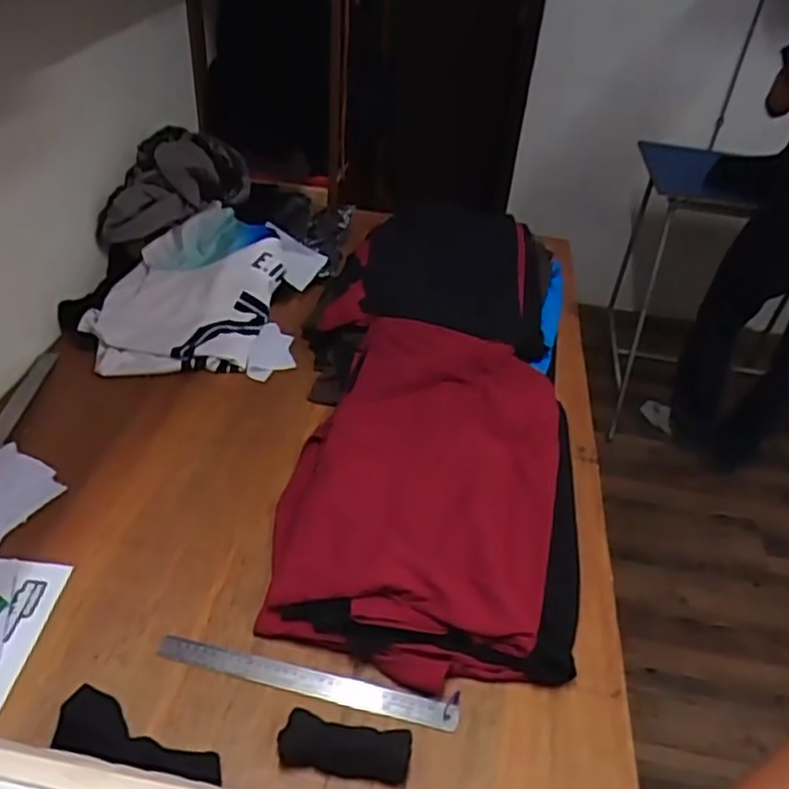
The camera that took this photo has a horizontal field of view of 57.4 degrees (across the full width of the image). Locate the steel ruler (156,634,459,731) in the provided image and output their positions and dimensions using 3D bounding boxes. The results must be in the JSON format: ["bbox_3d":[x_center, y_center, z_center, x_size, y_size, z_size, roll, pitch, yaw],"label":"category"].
[{"bbox_3d":[-0.093,0.303,0.760,0.319,0.005,0.031,12,47,4],"label":"steel ruler"}]

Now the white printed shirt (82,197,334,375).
[{"bbox_3d":[-0.317,-0.189,1.231,0.374,0.134,0.338,1,37,-8],"label":"white printed shirt"}]

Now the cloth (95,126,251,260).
[{"bbox_3d":[-0.411,-0.385,1.329,0.169,0.121,0.330,27,58,24],"label":"cloth"}]

